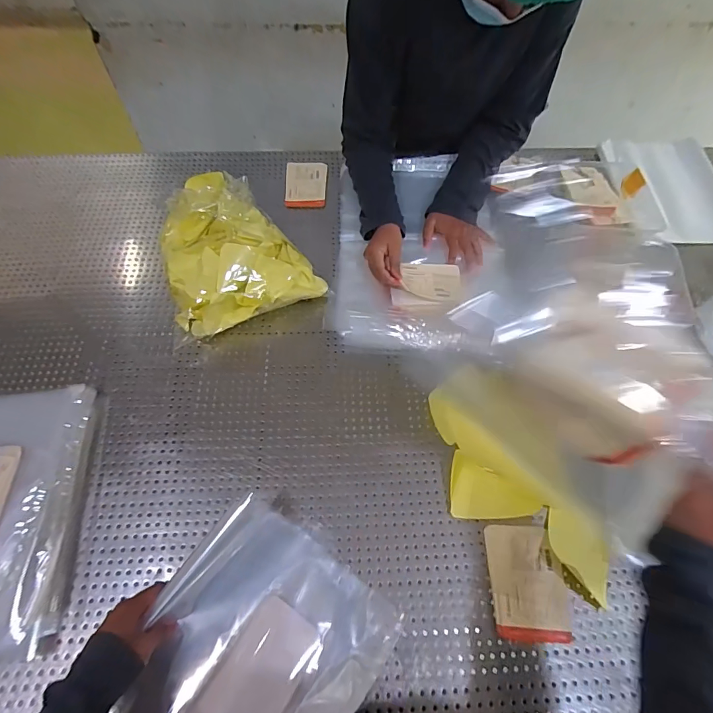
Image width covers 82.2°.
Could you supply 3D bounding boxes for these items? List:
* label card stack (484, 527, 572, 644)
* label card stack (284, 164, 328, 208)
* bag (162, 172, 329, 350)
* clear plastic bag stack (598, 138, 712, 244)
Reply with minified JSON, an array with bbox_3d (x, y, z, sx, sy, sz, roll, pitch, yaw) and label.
[{"bbox_3d":[0.225,0.292,0.533,0.096,0.013,0.131,2,61,1],"label":"label card stack"},{"bbox_3d":[-0.111,-0.381,0.903,0.090,0.013,0.138,-1,61,-1],"label":"label card stack"},{"bbox_3d":[-0.245,-0.205,0.740,0.257,0.136,0.307,-27,65,-15],"label":"bag"},{"bbox_3d":[0.671,-0.363,0.877,0.245,0.061,0.304,5,63,-3],"label":"clear plastic bag stack"}]

